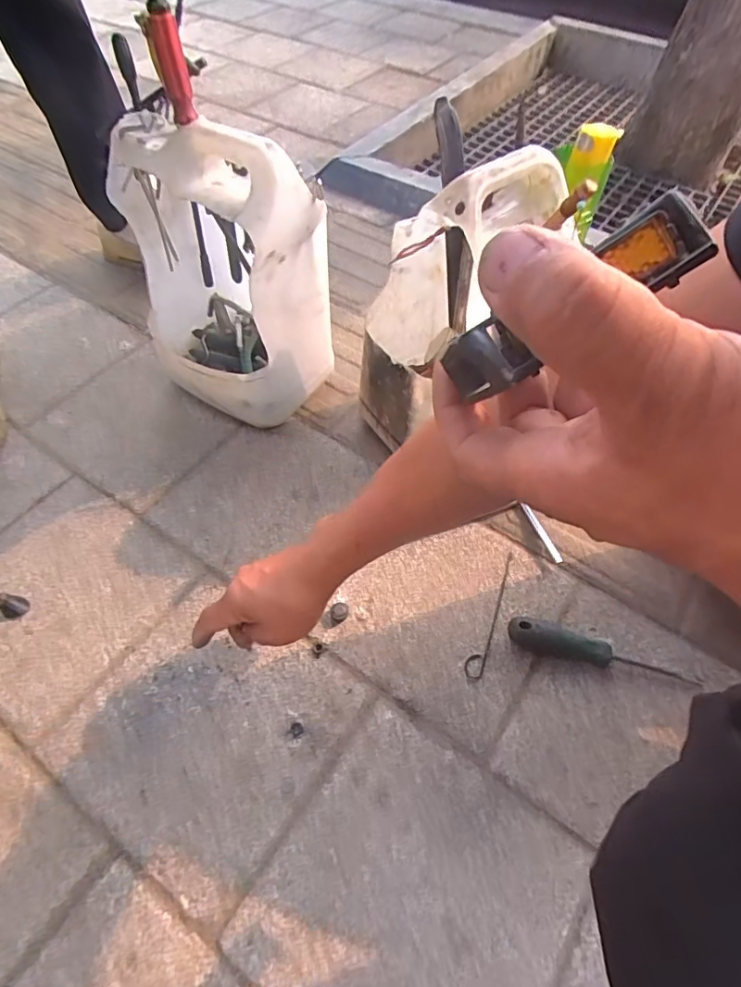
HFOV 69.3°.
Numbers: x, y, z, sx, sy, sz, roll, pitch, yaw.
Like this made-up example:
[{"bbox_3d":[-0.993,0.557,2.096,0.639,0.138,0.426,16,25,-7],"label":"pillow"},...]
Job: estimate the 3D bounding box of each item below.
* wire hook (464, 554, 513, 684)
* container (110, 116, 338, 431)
[{"bbox_3d":[0.145,0.141,0.625,0.020,0.004,0.168,23,58,14],"label":"wire hook"},{"bbox_3d":[-0.187,-0.278,0.665,0.232,0.313,0.172,29,60,18],"label":"container"}]

